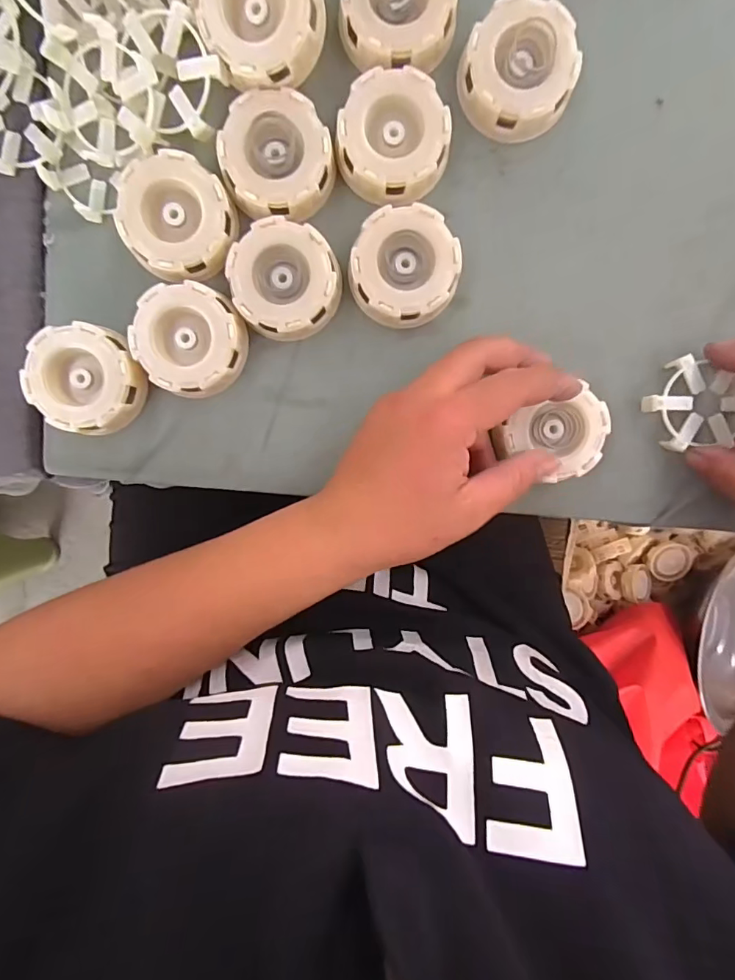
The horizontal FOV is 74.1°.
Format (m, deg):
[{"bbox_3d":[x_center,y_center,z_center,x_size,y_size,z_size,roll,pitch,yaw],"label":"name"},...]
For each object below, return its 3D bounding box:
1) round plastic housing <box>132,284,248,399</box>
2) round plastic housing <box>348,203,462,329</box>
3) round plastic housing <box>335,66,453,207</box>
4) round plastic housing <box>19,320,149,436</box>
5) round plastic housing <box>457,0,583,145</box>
[{"bbox_3d":[-0.101,-0.084,0.279,0.058,0.023,0.059,0,96,0],"label":"round plastic housing"},{"bbox_3d":[0.021,-0.125,0.277,0.059,0.020,0.060,0,96,0],"label":"round plastic housing"},{"bbox_3d":[0.014,-0.191,0.268,0.059,0.022,0.060,0,96,0],"label":"round plastic housing"},{"bbox_3d":[-0.160,-0.063,0.276,0.058,0.026,0.058,0,96,0],"label":"round plastic housing"},{"bbox_3d":[0.082,-0.225,0.262,0.058,0.022,0.059,0,96,0],"label":"round plastic housing"}]

